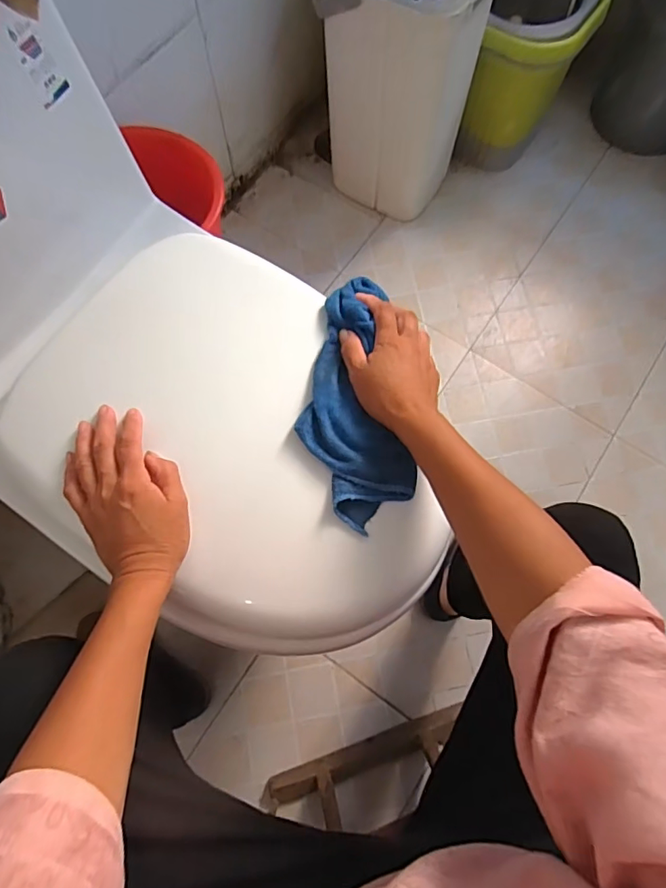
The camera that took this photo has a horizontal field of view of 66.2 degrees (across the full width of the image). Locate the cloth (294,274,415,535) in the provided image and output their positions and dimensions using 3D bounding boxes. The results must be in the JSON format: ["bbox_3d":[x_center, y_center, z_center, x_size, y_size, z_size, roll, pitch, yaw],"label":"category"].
[{"bbox_3d":[0.017,-0.048,0.467,0.092,0.024,0.240,-5,72,-2],"label":"cloth"}]

